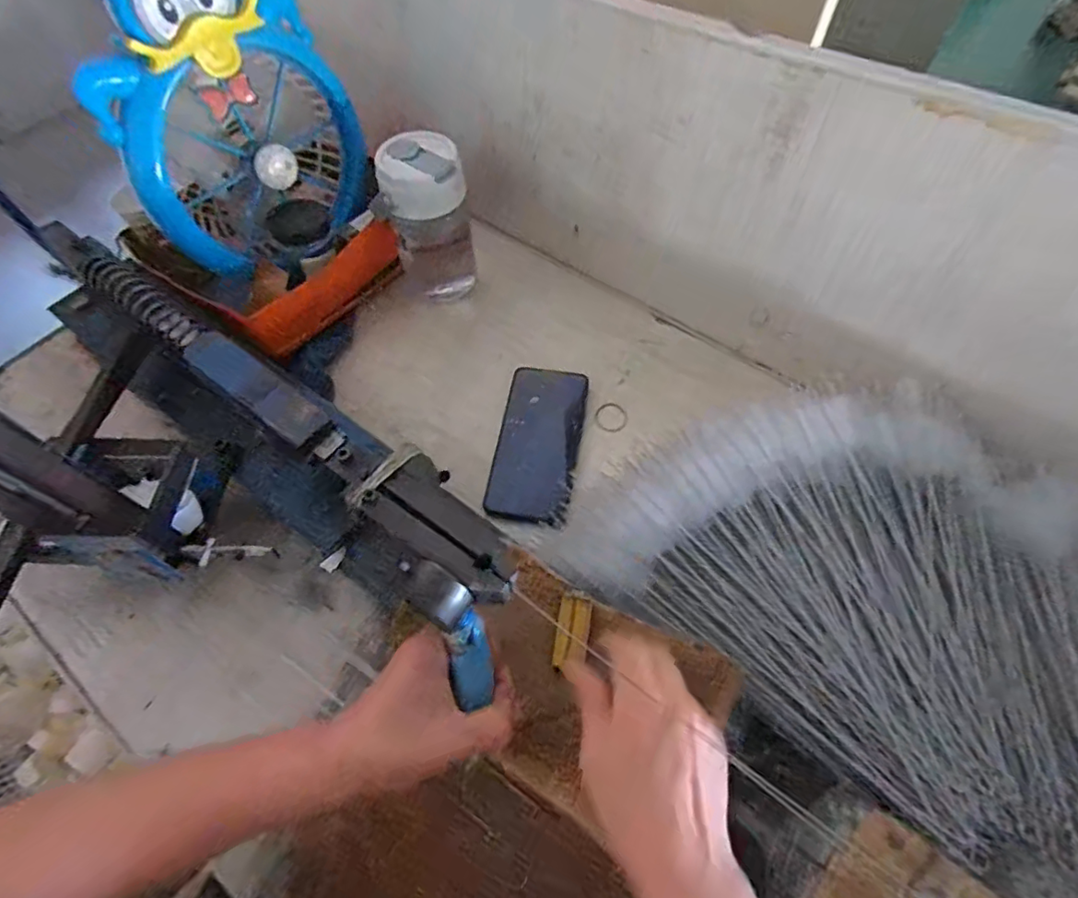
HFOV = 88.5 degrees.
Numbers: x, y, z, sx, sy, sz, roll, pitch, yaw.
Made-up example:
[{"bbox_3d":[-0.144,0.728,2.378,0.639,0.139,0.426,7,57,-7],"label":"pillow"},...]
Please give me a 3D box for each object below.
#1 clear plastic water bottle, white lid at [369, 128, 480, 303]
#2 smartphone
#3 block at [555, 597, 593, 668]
[{"bbox_3d":[-0.115,-0.228,0.572,0.089,0.155,0.071,-14,59,-7],"label":"clear plastic water bottle, white lid"},{"bbox_3d":[0.001,-0.010,0.531,0.076,0.008,0.166,10,59,7],"label":"smartphone"},{"bbox_3d":[0.025,0.130,0.393,0.023,0.006,0.049,11,61,8],"label":"block"}]

